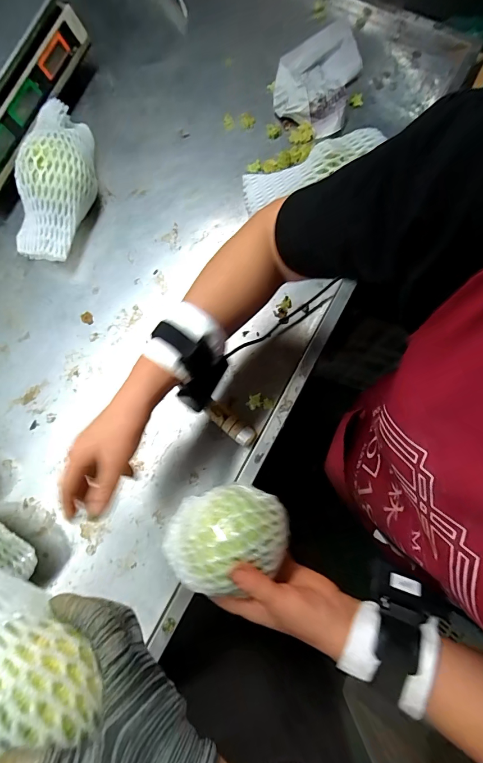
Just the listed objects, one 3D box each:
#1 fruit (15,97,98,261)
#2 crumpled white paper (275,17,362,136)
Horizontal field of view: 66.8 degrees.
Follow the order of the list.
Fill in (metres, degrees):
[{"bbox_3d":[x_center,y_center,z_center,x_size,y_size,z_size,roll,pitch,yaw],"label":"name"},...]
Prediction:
[{"bbox_3d":[-0.264,-0.295,0.542,0.085,0.098,0.233,17,79,6],"label":"fruit"},{"bbox_3d":[0.124,-0.505,0.600,0.124,0.033,0.192,19,78,4],"label":"crumpled white paper"}]

